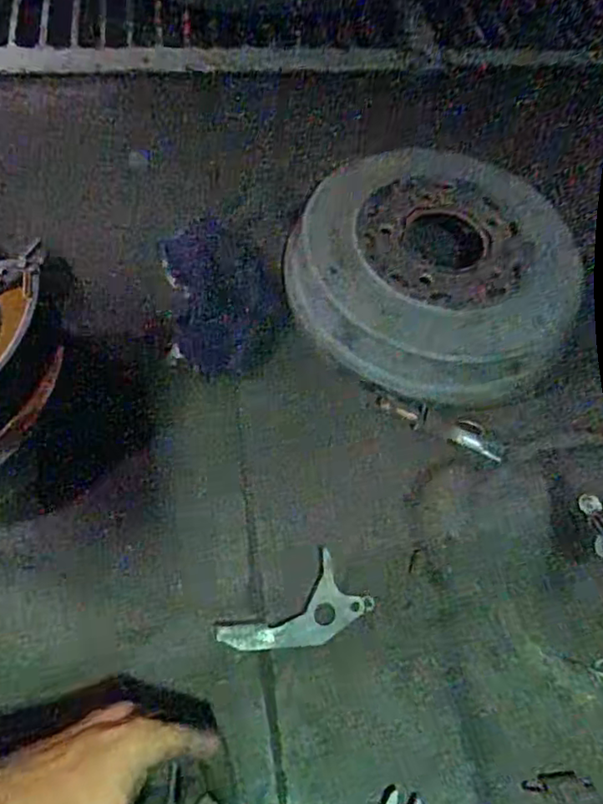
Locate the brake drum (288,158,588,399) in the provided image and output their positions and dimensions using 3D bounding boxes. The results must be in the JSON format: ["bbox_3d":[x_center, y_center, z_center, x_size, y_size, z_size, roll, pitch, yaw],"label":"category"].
[{"bbox_3d":[0.127,-0.131,0.564,0.259,0.072,0.260,25,62,10],"label":"brake drum"}]

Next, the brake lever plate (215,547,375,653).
[{"bbox_3d":[-0.003,0.158,0.440,0.103,0.004,0.053,-33,81,-19],"label":"brake lever plate"}]

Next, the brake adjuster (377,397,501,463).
[{"bbox_3d":[0.120,0.020,0.525,0.111,0.011,0.023,19,61,7],"label":"brake adjuster"}]

